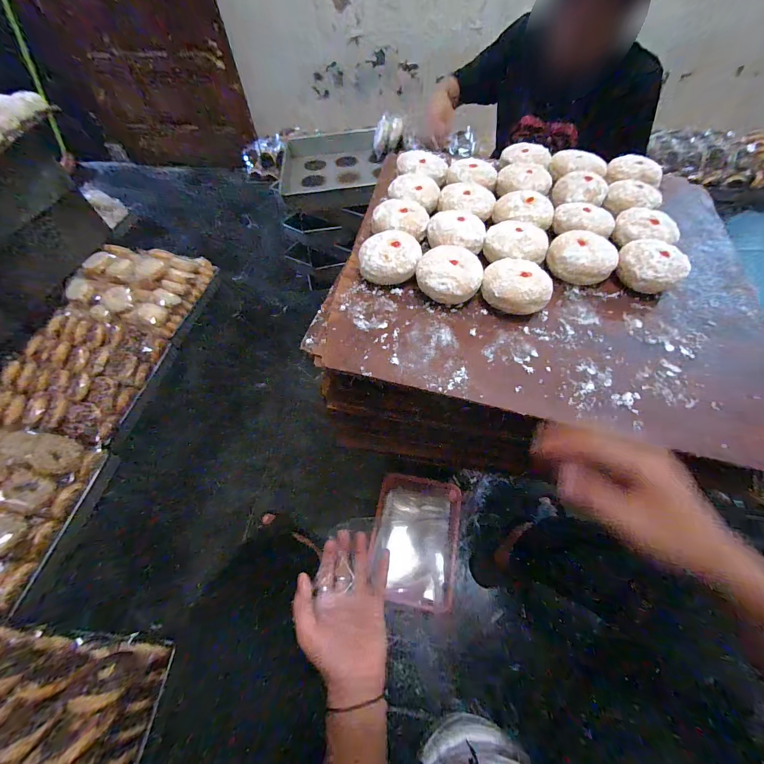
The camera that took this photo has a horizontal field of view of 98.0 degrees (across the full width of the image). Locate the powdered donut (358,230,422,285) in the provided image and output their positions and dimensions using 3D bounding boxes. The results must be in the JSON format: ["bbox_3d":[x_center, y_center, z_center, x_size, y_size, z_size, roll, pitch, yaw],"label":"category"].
[{"bbox_3d":[0.011,-0.171,0.468,0.081,0.039,0.079,4,58,7],"label":"powdered donut"}]

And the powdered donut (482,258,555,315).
[{"bbox_3d":[0.178,-0.125,0.438,0.088,0.041,0.084,19,61,16],"label":"powdered donut"}]

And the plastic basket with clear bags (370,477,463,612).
[{"bbox_3d":[0.084,0.377,0.811,0.206,0.055,0.281,7,58,9],"label":"plastic basket with clear bags"}]

